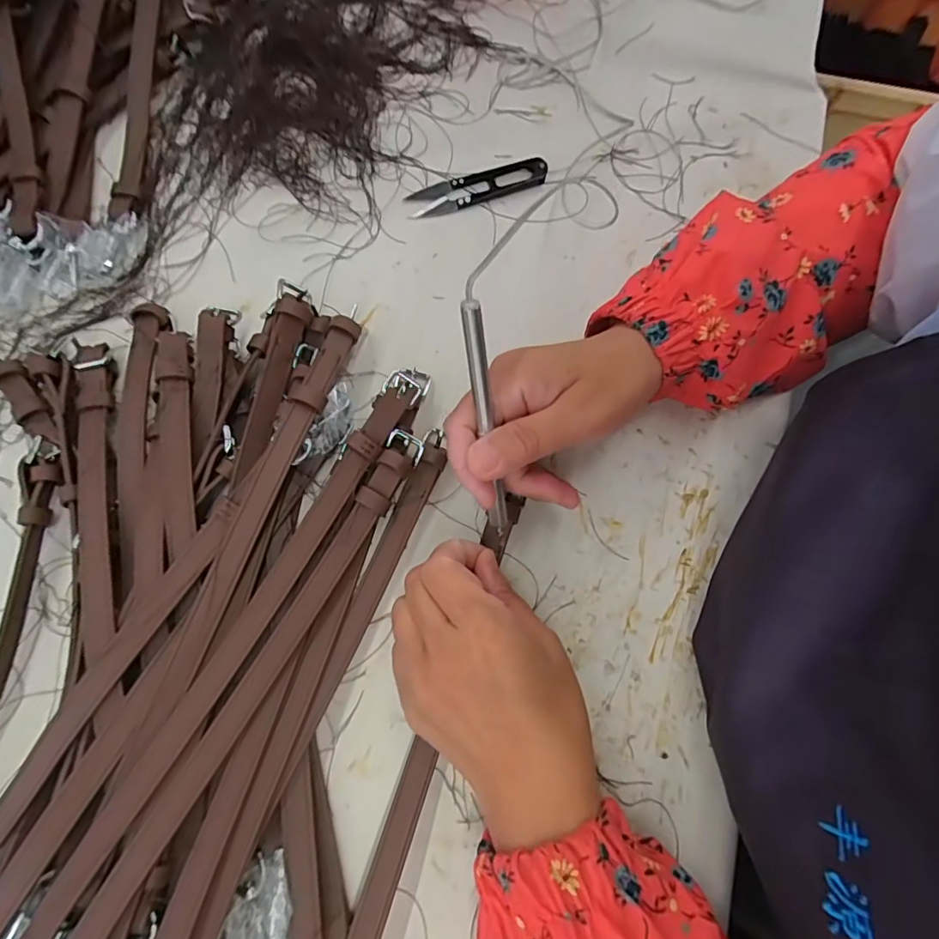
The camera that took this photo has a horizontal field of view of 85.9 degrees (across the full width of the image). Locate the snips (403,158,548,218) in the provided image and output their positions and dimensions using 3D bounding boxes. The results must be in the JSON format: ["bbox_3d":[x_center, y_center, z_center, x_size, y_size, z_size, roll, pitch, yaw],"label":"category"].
[{"bbox_3d":[0.006,-0.204,0.361,0.101,0.007,0.023,-17,76,-5],"label":"snips"}]

